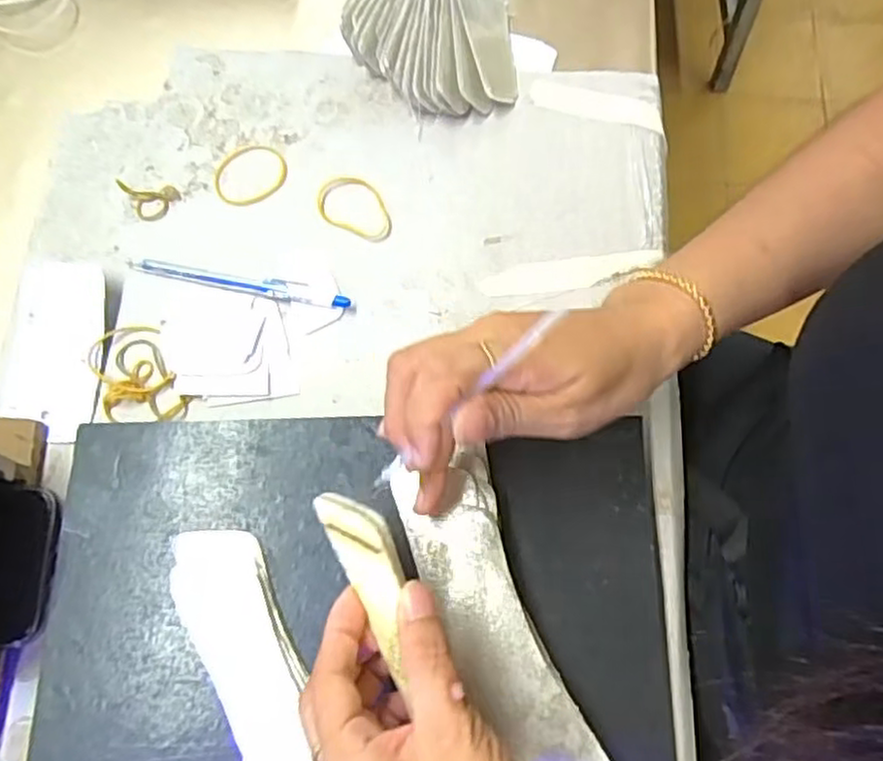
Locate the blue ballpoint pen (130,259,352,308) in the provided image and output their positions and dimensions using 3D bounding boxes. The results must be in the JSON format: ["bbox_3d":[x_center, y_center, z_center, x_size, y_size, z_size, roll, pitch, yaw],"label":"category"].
[{"bbox_3d":[-0.119,-0.058,0.422,0.129,0.008,0.011,9,73,1],"label":"blue ballpoint pen"}]

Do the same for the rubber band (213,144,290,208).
[{"bbox_3d":[-0.121,-0.131,0.450,0.047,0.004,0.043,0,73,-1],"label":"rubber band"}]

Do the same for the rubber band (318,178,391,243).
[{"bbox_3d":[-0.052,-0.109,0.444,0.051,0.004,0.037,23,74,5],"label":"rubber band"}]

